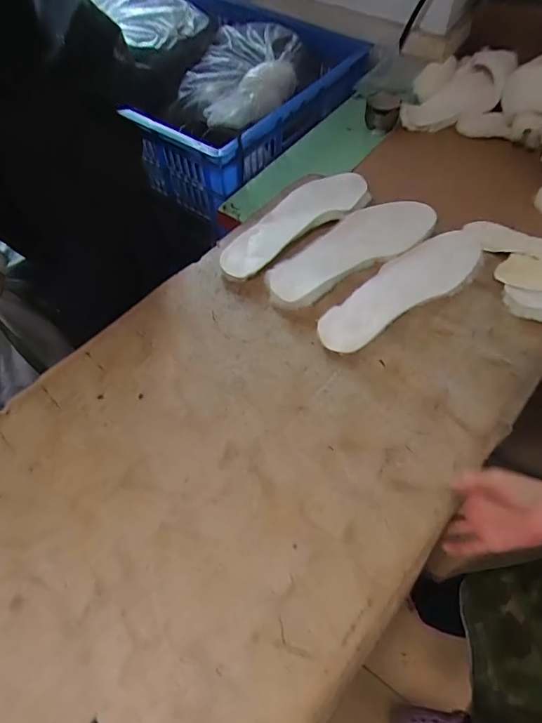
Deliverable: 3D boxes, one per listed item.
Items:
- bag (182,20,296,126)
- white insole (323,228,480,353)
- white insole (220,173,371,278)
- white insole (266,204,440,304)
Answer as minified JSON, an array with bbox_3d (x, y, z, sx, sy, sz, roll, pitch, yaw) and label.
[{"bbox_3d":[-0.065,-0.591,0.890,0.243,0.074,0.286,3,59,3],"label":"bag"},{"bbox_3d":[0.182,-0.109,0.607,0.288,0.019,0.078,-33,63,-17],"label":"white insole"},{"bbox_3d":[0.034,-0.219,0.674,0.272,0.034,0.094,-32,63,-17],"label":"white insole"},{"bbox_3d":[0.120,-0.171,0.639,0.273,0.034,0.084,-25,61,-13],"label":"white insole"}]

